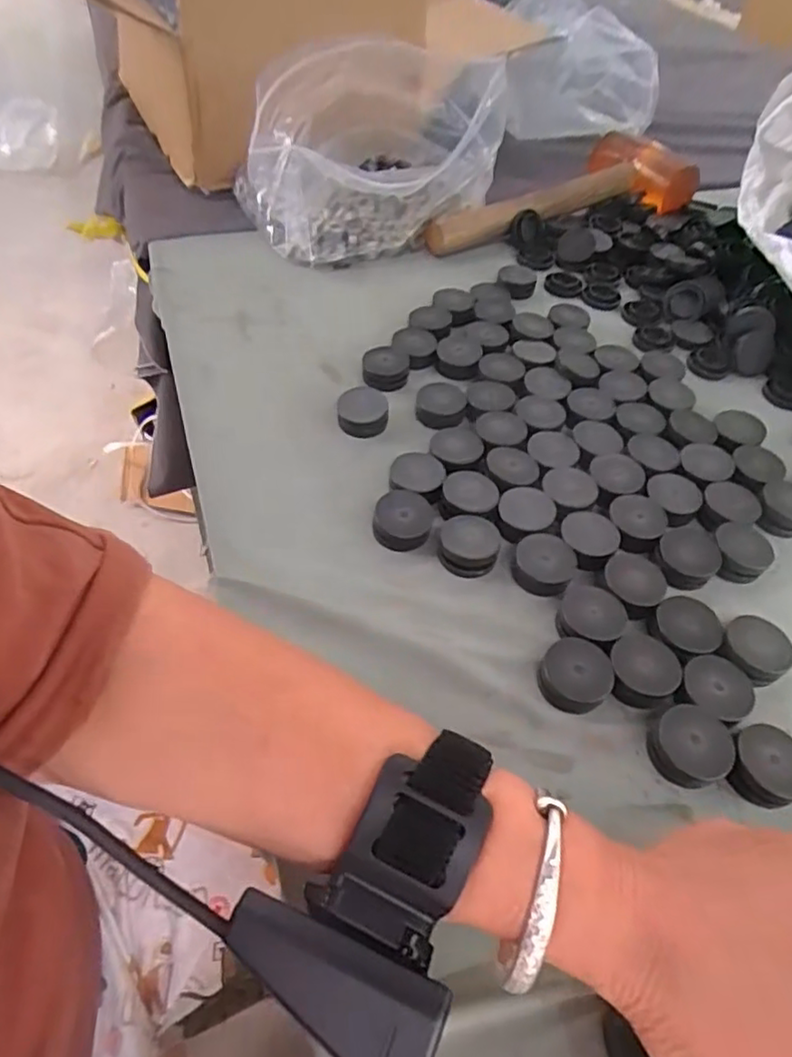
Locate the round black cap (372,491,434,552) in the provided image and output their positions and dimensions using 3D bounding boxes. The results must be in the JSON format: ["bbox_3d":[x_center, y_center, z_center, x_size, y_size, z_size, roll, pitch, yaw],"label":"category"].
[{"bbox_3d":[0.006,-0.006,0.358,0.030,0.016,0.034,27,53,16],"label":"round black cap"}]

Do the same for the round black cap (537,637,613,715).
[{"bbox_3d":[0.087,0.071,0.304,0.032,0.013,0.034,3,50,-3],"label":"round black cap"}]

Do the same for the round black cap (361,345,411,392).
[{"bbox_3d":[-0.007,-0.117,0.455,0.033,0.015,0.037,3,50,-3],"label":"round black cap"}]

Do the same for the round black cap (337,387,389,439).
[{"bbox_3d":[-0.022,-0.078,0.420,0.033,0.012,0.039,-1,51,-6],"label":"round black cap"}]

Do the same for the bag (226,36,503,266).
[{"bbox_3d":[-0.028,-0.355,0.560,0.212,0.135,0.143,-21,55,-21],"label":"bag"}]

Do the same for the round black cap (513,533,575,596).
[{"bbox_3d":[0.082,0.020,0.347,0.032,0.011,0.034,3,50,-3],"label":"round black cap"}]

